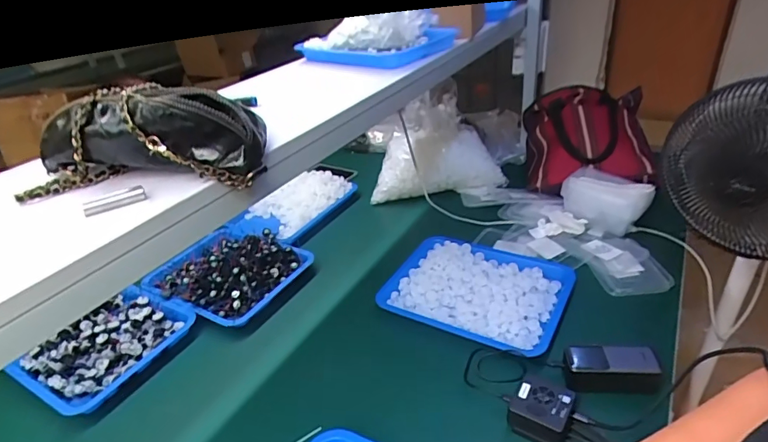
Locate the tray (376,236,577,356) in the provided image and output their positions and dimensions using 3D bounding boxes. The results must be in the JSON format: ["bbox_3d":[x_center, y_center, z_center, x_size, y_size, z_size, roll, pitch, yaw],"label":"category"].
[{"bbox_3d":[0.178,0.132,0.889,0.332,0.050,0.247,11,36,27],"label":"tray"}]

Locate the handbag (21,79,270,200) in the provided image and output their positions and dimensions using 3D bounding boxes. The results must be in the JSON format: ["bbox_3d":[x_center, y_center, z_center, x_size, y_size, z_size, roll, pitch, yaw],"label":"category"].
[{"bbox_3d":[-0.249,-0.085,0.466,0.231,0.091,0.087,-4,31,5],"label":"handbag"}]

